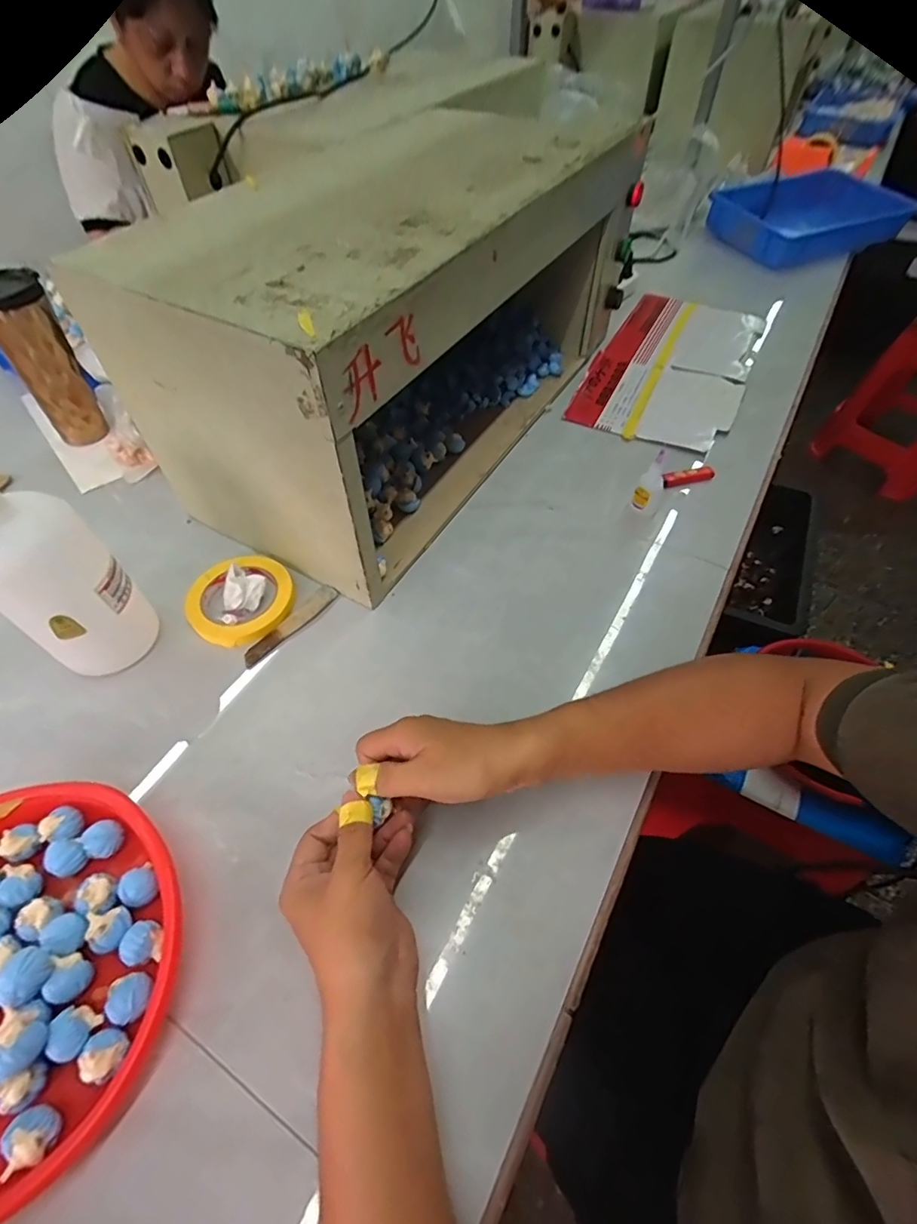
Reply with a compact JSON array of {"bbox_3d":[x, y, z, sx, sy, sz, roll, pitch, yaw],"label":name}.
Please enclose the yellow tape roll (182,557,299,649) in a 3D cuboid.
[{"bbox_3d":[-0.233,-0.014,0.566,0.111,0.014,0.111,0,55,0],"label":"yellow tape roll"}]

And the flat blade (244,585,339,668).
[{"bbox_3d":[-0.175,0.011,0.550,0.024,0.004,0.119,34,62,22],"label":"flat blade"}]

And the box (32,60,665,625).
[{"bbox_3d":[-0.080,-0.366,0.650,0.347,0.282,0.605,25,59,17],"label":"box"}]

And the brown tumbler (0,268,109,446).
[{"bbox_3d":[-0.518,-0.312,0.669,0.077,0.191,0.067,-35,61,-21],"label":"brown tumbler"}]

